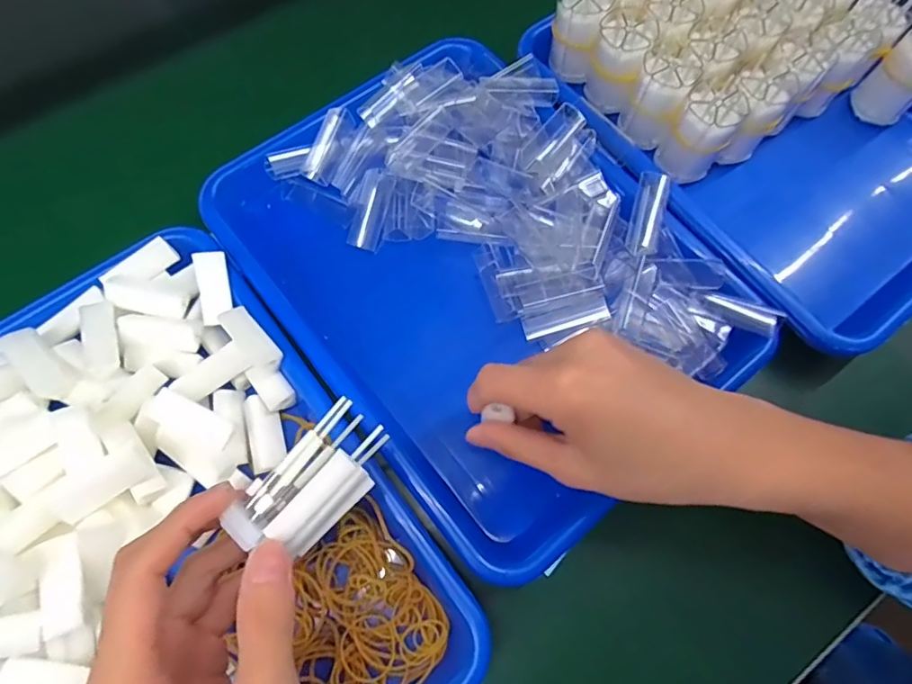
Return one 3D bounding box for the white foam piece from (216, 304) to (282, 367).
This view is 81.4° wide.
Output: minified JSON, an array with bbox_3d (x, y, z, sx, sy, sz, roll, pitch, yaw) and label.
[{"bbox_3d":[-0.123,-0.002,0.319,0.017,0.011,0.045,-39,75,-15],"label":"white foam piece"}]

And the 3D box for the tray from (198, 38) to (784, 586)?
[{"bbox_3d":[0.017,-0.052,0.353,0.246,0.045,0.317,-37,74,-14],"label":"tray"}]

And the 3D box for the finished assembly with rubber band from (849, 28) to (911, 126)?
[{"bbox_3d":[0.330,-0.196,0.390,0.041,0.073,0.034,41,73,13],"label":"finished assembly with rubber band"}]

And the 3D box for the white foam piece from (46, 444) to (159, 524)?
[{"bbox_3d":[-0.184,0.073,0.277,0.045,0.009,0.022,-33,74,-26],"label":"white foam piece"}]

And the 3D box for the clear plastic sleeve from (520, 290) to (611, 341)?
[{"bbox_3d":[0.069,-0.017,0.337,0.053,0.008,0.021,-17,72,9],"label":"clear plastic sleeve"}]

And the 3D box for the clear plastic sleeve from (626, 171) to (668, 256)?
[{"bbox_3d":[0.125,-0.083,0.348,0.017,0.017,0.058,14,69,4],"label":"clear plastic sleeve"}]

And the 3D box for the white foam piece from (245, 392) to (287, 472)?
[{"bbox_3d":[-0.115,0.054,0.316,0.019,0.014,0.045,-15,70,-7],"label":"white foam piece"}]

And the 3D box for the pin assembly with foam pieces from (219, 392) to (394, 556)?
[{"bbox_3d":[-0.062,0.062,0.235,0.033,0.031,0.069,39,76,12],"label":"pin assembly with foam pieces"}]

